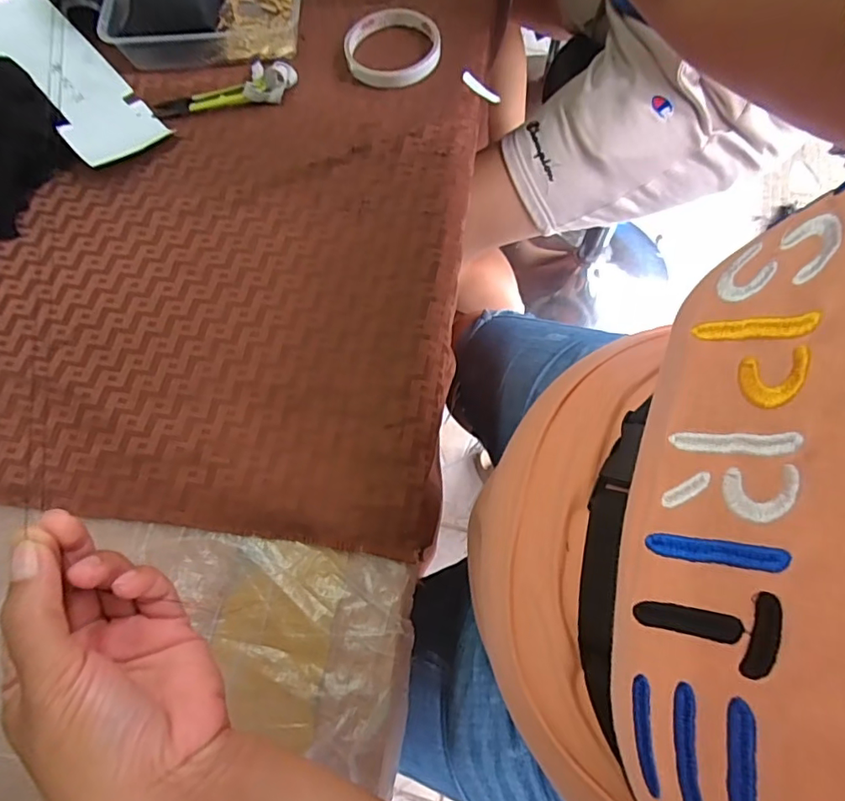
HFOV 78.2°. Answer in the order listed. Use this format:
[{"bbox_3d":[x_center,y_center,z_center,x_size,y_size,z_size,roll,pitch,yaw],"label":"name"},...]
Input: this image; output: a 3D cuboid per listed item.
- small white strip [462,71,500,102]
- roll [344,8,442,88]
[{"bbox_3d":[0.052,-0.277,0.462,0.039,0.009,0.006,29,72,-16],"label":"small white strip"},{"bbox_3d":[-0.027,-0.321,0.468,0.086,0.012,0.090,-1,71,2],"label":"roll"}]

